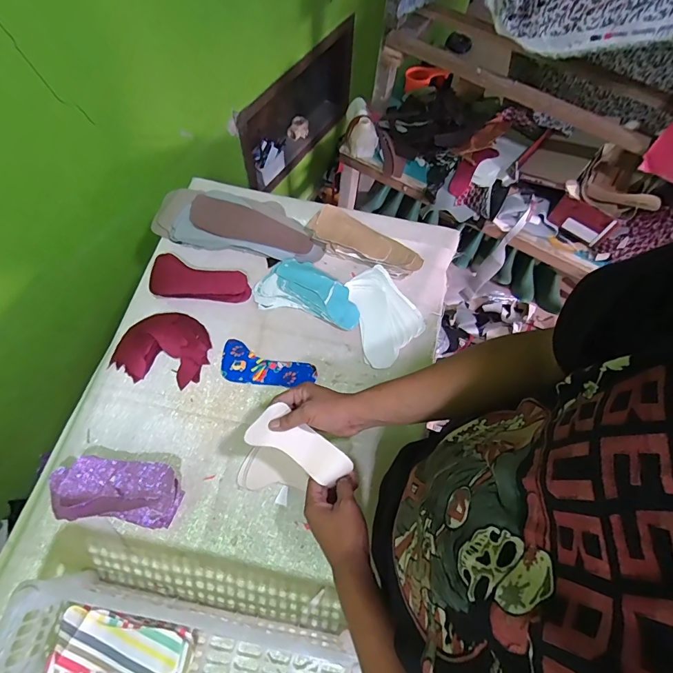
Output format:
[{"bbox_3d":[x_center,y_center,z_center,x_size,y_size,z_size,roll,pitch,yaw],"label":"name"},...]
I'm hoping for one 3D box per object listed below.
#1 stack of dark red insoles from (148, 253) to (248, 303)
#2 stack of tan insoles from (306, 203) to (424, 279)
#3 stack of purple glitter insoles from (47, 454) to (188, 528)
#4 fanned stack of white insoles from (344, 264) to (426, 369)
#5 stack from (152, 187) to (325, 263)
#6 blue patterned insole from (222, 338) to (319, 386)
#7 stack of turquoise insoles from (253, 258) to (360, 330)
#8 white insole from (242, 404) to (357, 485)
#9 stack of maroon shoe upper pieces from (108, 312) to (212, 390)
[{"bbox_3d":[-0.269,-0.104,0.795,0.192,0.035,0.082,13,66,4],"label":"stack of dark red insoles"},{"bbox_3d":[0.057,-0.192,0.842,0.246,0.043,0.086,28,68,10],"label":"stack of tan insoles"},{"bbox_3d":[-0.345,0.242,0.635,0.188,0.055,0.094,6,65,1],"label":"stack of purple glitter insoles"},{"bbox_3d":[0.082,-0.045,0.802,0.148,0.020,0.177,-36,72,-17],"label":"fanned stack of white insoles"},{"bbox_3d":[-0.204,-0.236,0.857,0.354,0.046,0.129,8,65,1],"label":"stack"},{"bbox_3d":[-0.132,0.063,0.754,0.180,0.008,0.074,18,66,6],"label":"blue patterned insole"},{"bbox_3d":[-0.053,-0.092,0.807,0.210,0.032,0.110,16,66,5],"label":"stack of turquoise insoles"},{"bbox_3d":[-0.053,0.159,0.572,0.143,0.011,0.066,38,77,2],"label":"white insole"},{"bbox_3d":[-0.316,0.025,0.752,0.146,0.031,0.148,32,68,12],"label":"stack of maroon shoe upper pieces"}]

